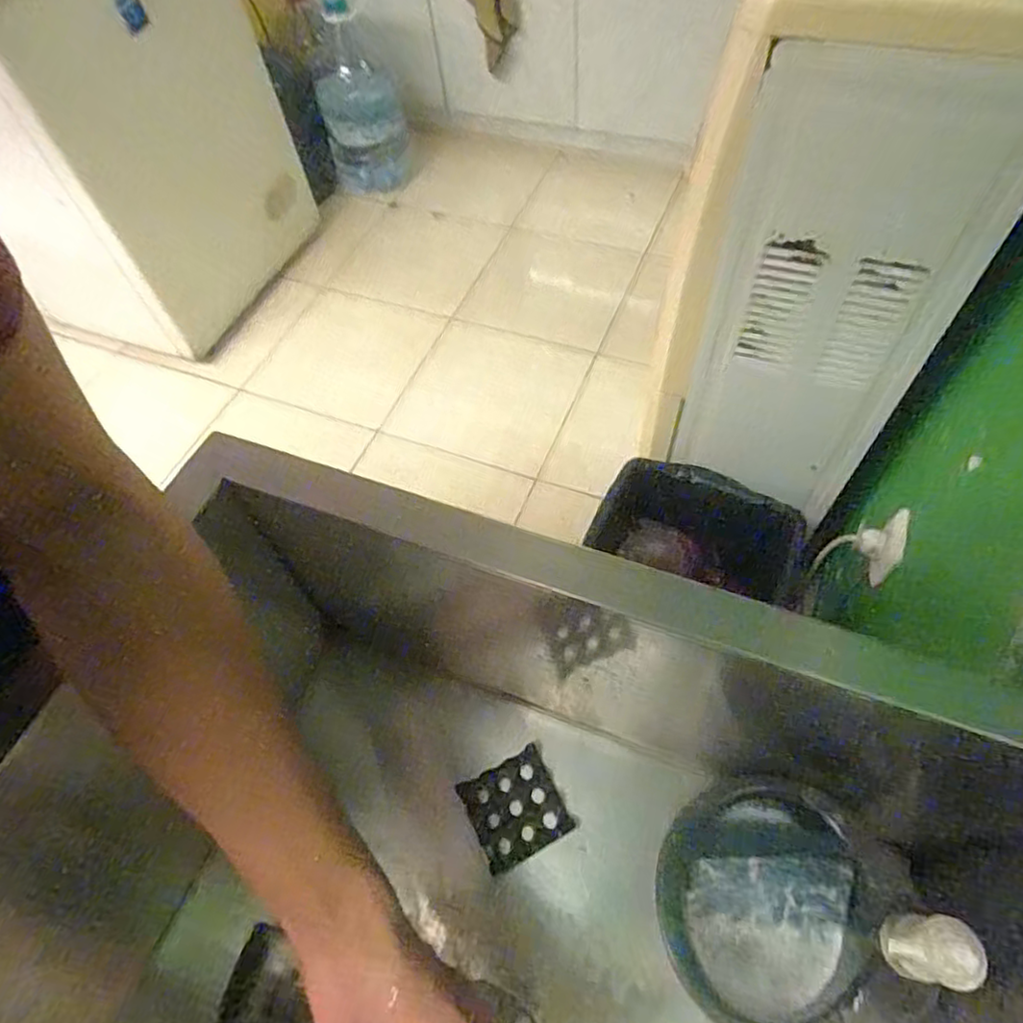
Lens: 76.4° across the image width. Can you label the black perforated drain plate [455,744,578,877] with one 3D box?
[{"bbox_3d":[0.003,0.237,0.518,0.072,0.008,0.073,-26,59,-11],"label":"black perforated drain plate"}]

